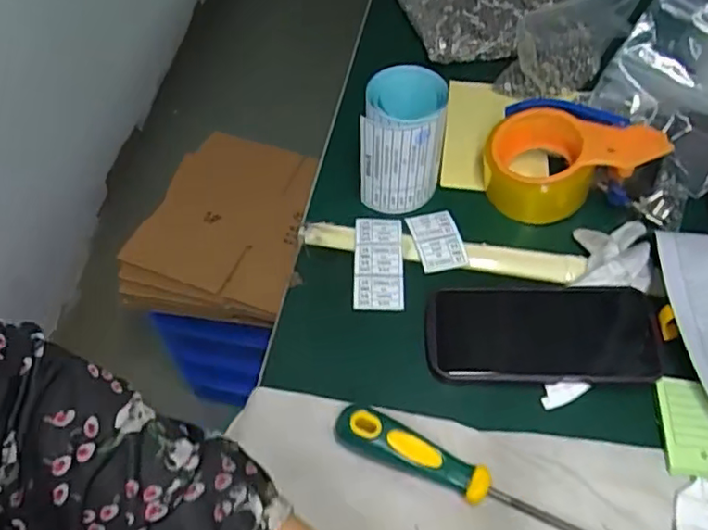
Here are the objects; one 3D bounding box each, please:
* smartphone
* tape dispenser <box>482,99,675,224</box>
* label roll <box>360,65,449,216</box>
[{"bbox_3d":[0.143,0.052,0.473,0.170,0.018,0.080,2,54,0],"label":"smartphone"},{"bbox_3d":[0.186,-0.096,0.548,0.134,0.079,0.093,-6,57,-3],"label":"tape dispenser"},{"bbox_3d":[0.041,-0.109,0.537,0.070,0.099,0.081,8,57,6],"label":"label roll"}]

